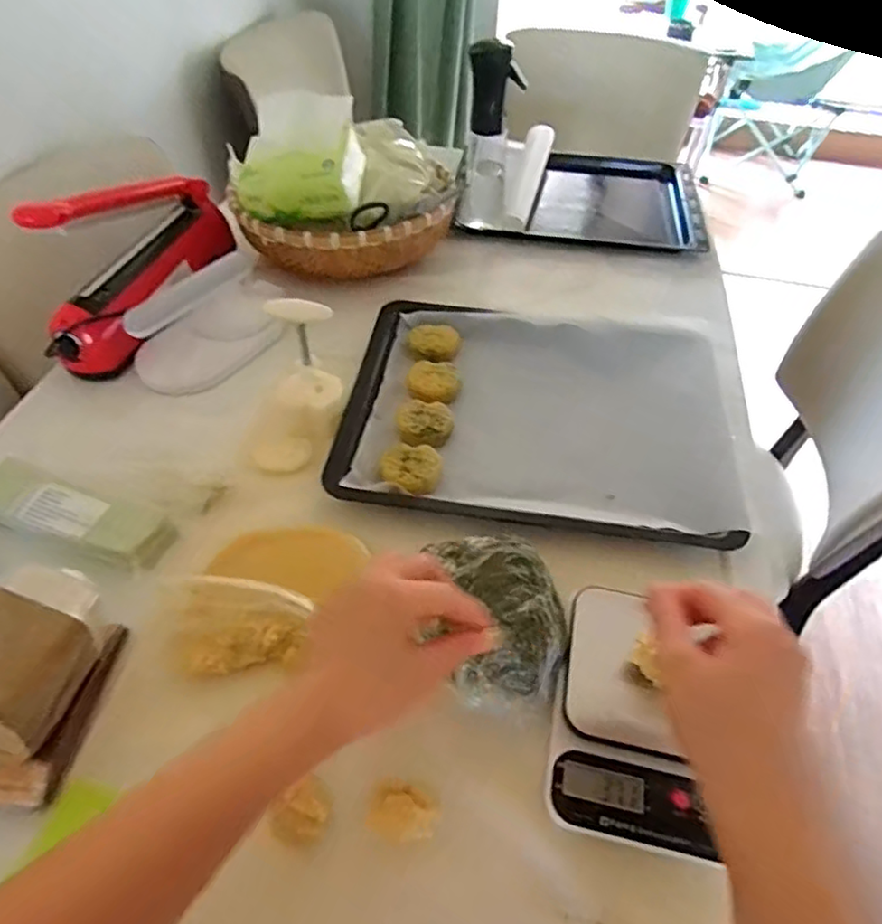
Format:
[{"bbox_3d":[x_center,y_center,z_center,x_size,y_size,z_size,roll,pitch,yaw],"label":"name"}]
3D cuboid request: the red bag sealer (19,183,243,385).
[{"bbox_3d":[-0.360,-0.260,0.735,0.067,0.169,0.307,12,50,9],"label":"red bag sealer"}]

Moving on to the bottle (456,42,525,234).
[{"bbox_3d":[0.067,-0.454,0.859,0.076,0.206,0.050,3,49,1],"label":"bottle"}]

